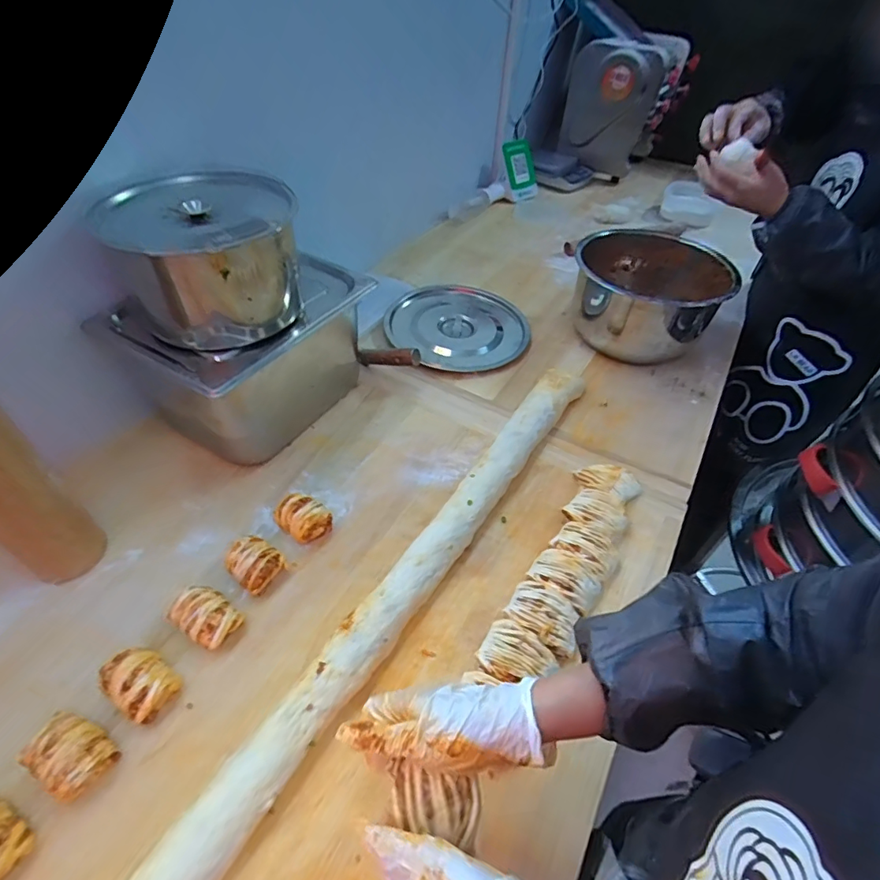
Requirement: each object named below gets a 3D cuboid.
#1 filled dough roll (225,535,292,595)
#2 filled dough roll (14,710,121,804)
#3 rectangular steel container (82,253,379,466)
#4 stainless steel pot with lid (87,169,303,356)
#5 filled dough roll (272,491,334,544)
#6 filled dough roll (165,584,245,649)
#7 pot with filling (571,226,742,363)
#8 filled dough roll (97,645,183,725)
[{"bbox_3d":[-0.228,0.152,0.614,0.070,0.039,0.060,25,49,22],"label":"filled dough roll"},{"bbox_3d":[-0.349,0.295,0.467,0.069,0.045,0.052,20,48,18],"label":"filled dough roll"},{"bbox_3d":[-0.287,-0.131,0.780,0.233,0.205,0.323,28,50,24],"label":"rectangular steel container"},{"bbox_3d":[-0.300,-0.234,0.670,0.188,0.168,0.200,2,47,-2],"label":"stainless steel pot with lid"},{"bbox_3d":[-0.181,0.101,0.659,0.067,0.048,0.056,30,51,26],"label":"filled dough roll"},{"bbox_3d":[-0.267,0.199,0.565,0.080,0.040,0.055,24,49,21],"label":"filled dough roll"},{"bbox_3d":[0.413,-0.294,1.017,0.299,0.164,0.348,19,47,16],"label":"pot with filling"},{"bbox_3d":[-0.312,0.249,0.515,0.075,0.038,0.055,25,49,22],"label":"filled dough roll"}]

